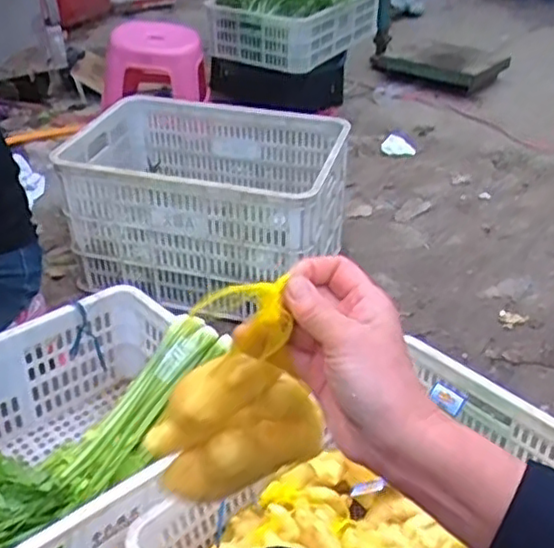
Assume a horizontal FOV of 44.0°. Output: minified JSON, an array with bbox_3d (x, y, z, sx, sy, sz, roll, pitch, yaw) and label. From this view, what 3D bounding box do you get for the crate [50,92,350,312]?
[{"bbox_3d":[-0.159,-0.197,1.687,0.623,0.285,0.478,3,34,8],"label":"crate"}]

